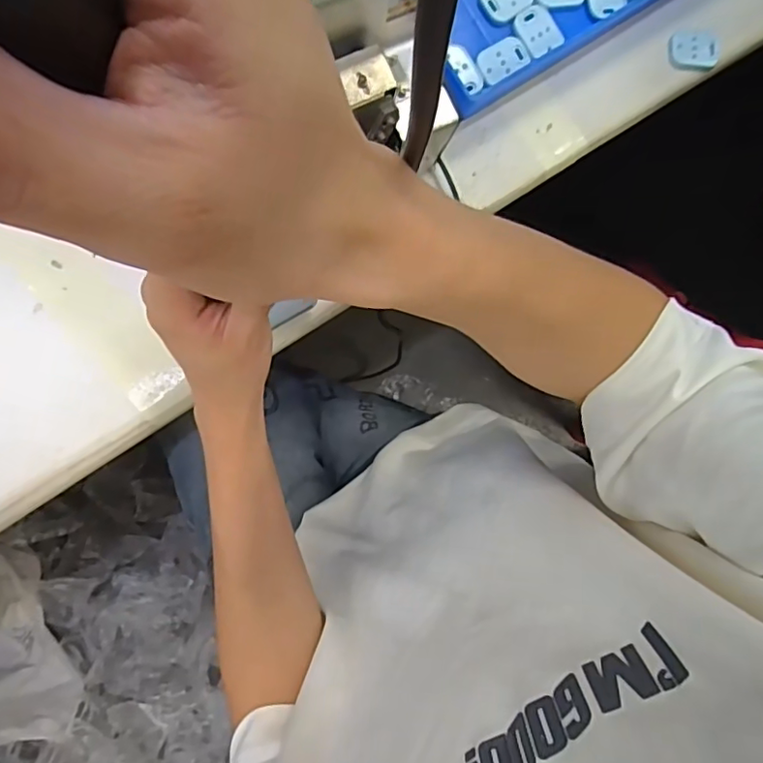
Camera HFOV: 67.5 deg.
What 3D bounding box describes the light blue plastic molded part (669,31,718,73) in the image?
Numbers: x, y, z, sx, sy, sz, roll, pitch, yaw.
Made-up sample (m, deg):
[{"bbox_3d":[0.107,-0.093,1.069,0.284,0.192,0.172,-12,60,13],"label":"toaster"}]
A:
[{"bbox_3d":[0.240,-0.254,0.438,0.039,0.006,0.026,1,87,-7],"label":"light blue plastic molded part"}]

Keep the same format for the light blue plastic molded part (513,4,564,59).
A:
[{"bbox_3d":[0.114,-0.254,0.416,0.026,0.011,0.033,-32,92,-8],"label":"light blue plastic molded part"}]

